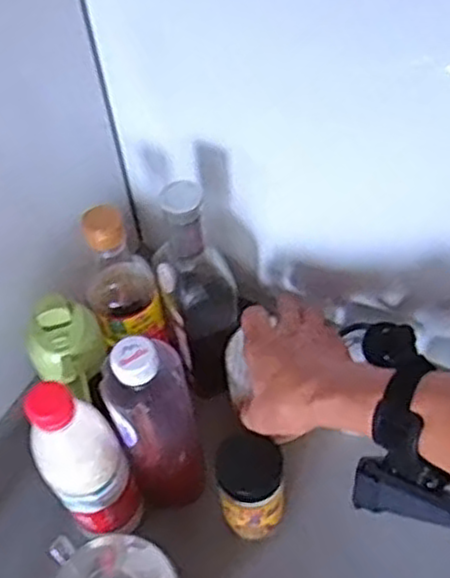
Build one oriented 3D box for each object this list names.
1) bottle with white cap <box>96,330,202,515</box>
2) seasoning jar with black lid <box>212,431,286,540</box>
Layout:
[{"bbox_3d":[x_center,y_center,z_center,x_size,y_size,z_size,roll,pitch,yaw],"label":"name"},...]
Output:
[{"bbox_3d":[-0.056,0.111,0.603,0.059,0.221,0.057,-18,54,-9],"label":"bottle with white cap"},{"bbox_3d":[0.022,0.167,0.626,0.054,0.096,0.057,-2,53,3],"label":"seasoning jar with black lid"}]

